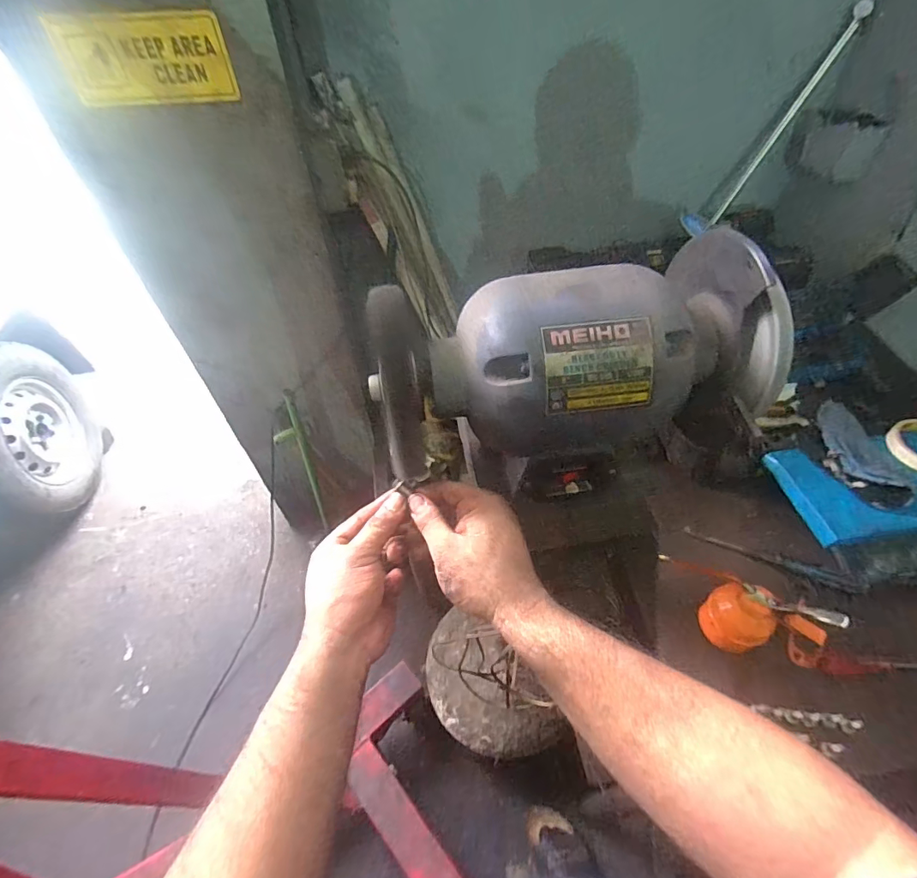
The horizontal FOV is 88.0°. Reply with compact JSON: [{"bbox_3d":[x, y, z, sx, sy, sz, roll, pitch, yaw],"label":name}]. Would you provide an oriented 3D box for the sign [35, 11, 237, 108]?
[{"bbox_3d":[-0.453,-0.549,0.693,0.231,0.109,0.006,-5,55,-3],"label":"sign"}]

